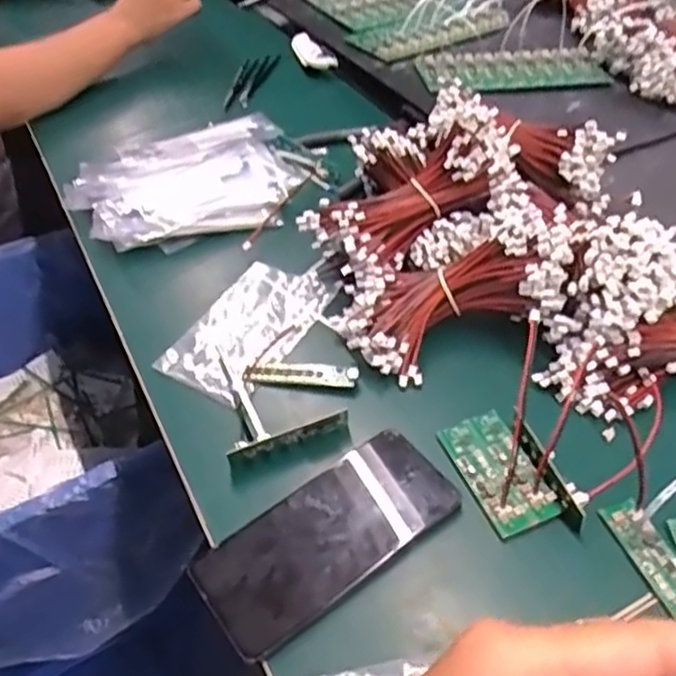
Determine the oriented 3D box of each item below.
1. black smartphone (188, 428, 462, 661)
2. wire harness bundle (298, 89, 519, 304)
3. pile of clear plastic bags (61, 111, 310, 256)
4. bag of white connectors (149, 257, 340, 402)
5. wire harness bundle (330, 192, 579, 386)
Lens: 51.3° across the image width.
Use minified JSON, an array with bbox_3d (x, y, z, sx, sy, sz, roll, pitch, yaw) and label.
[{"bbox_3d":[-0.006,0.117,0.420,0.154,0.008,0.070,-31,50,-21],"label":"black smartphone"},{"bbox_3d":[0.064,-0.114,0.547,0.181,0.070,0.075,-39,52,-6],"label":"wire harness bundle"},{"bbox_3d":[-0.147,-0.154,0.686,0.223,0.035,0.196,-17,47,-9],"label":"pile of clear plastic bags"},{"bbox_3d":[-0.063,-0.015,0.552,0.077,0.014,0.153,23,53,26],"label":"bag of white connectors"},{"bbox_3d":[0.082,-0.035,0.511,0.168,0.040,0.094,-29,47,4],"label":"wire harness bundle"}]

